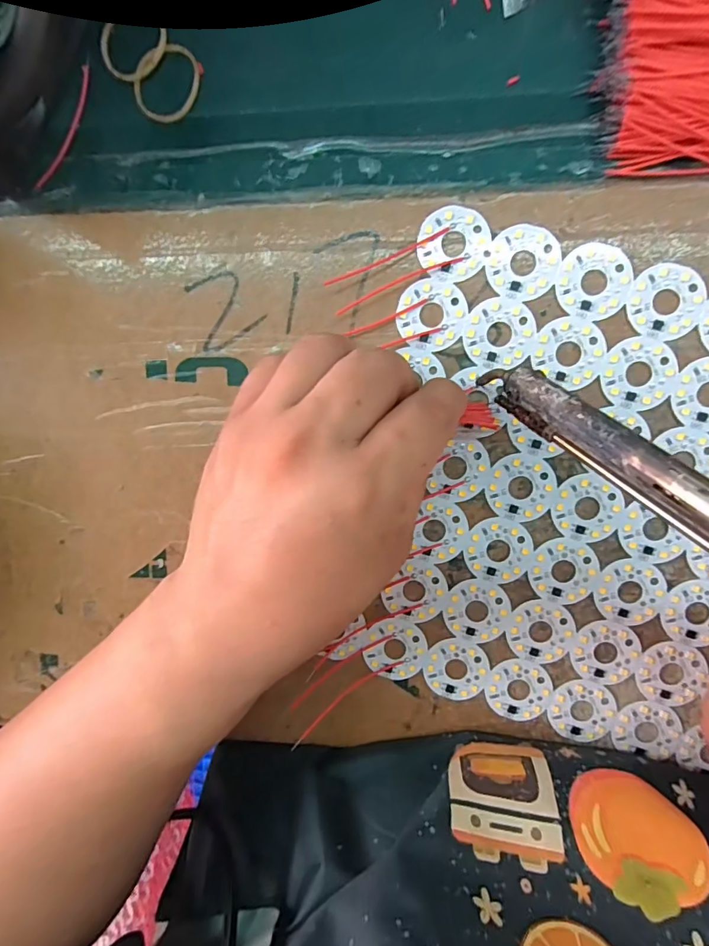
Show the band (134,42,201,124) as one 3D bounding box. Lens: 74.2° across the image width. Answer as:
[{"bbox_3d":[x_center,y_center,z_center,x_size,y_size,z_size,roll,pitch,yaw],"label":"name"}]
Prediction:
[{"bbox_3d":[-0.084,-0.175,0.210,0.028,0.004,0.032,41,99,0],"label":"band"}]

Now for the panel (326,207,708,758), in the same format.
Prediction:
[{"bbox_3d":[0.104,0.016,0.210,0.197,0.004,0.208,19,98,4],"label":"panel"}]

